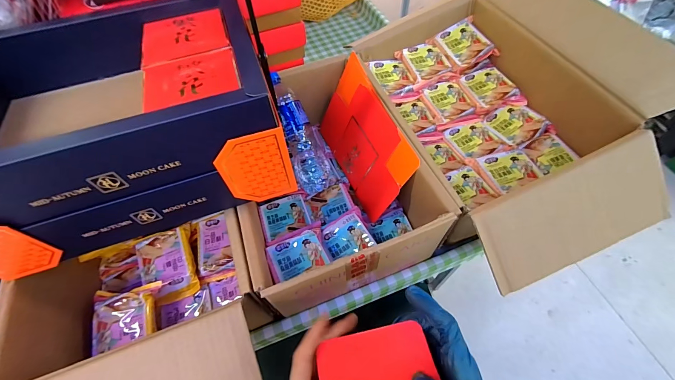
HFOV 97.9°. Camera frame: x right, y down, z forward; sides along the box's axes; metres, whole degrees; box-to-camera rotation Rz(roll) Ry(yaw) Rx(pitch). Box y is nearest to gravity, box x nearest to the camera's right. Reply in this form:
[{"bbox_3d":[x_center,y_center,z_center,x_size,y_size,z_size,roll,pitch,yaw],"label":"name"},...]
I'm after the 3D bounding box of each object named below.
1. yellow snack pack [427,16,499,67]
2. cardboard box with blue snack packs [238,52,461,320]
[{"bbox_3d":[0.259,-0.301,0.610,0.098,0.019,0.103,-23,71,2],"label":"yellow snack pack"},{"bbox_3d":[-0.028,-0.034,0.516,0.275,0.150,0.391,-19,59,-9],"label":"cardboard box with blue snack packs"}]

